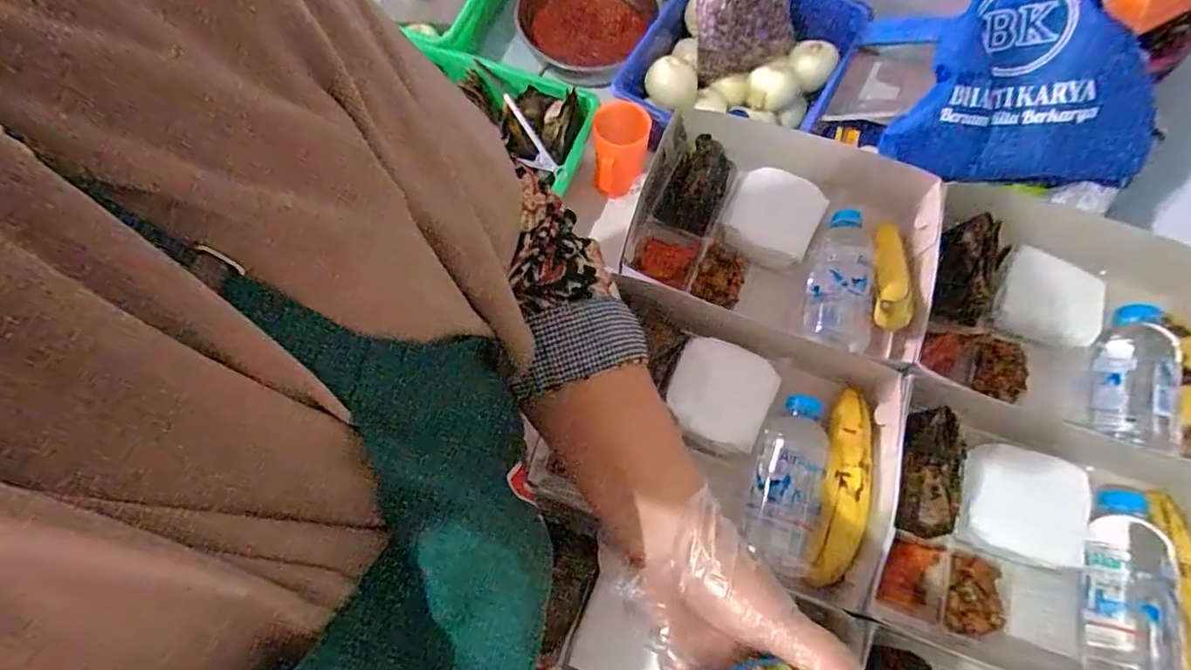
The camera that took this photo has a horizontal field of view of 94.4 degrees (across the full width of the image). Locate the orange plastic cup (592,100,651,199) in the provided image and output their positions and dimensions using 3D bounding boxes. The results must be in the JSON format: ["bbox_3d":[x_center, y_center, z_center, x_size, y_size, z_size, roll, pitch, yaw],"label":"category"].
[{"bbox_3d":[0.037,-0.285,0.851,0.082,0.114,0.092,8,70,2],"label":"orange plastic cup"}]

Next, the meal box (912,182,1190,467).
[{"bbox_3d":[0.452,-0.003,0.535,0.291,0.092,0.212,22,71,7],"label":"meal box"}]

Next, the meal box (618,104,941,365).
[{"bbox_3d":[0.182,-0.096,0.558,0.287,0.073,0.216,20,71,7],"label":"meal box"}]

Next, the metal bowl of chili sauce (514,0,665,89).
[{"bbox_3d":[-0.022,-0.528,0.972,0.242,0.124,0.230,0,70,-1],"label":"metal bowl of chili sauce"}]

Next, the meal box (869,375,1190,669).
[{"bbox_3d":[0.376,0.175,0.458,0.281,0.077,0.206,19,71,6],"label":"meal box"}]

